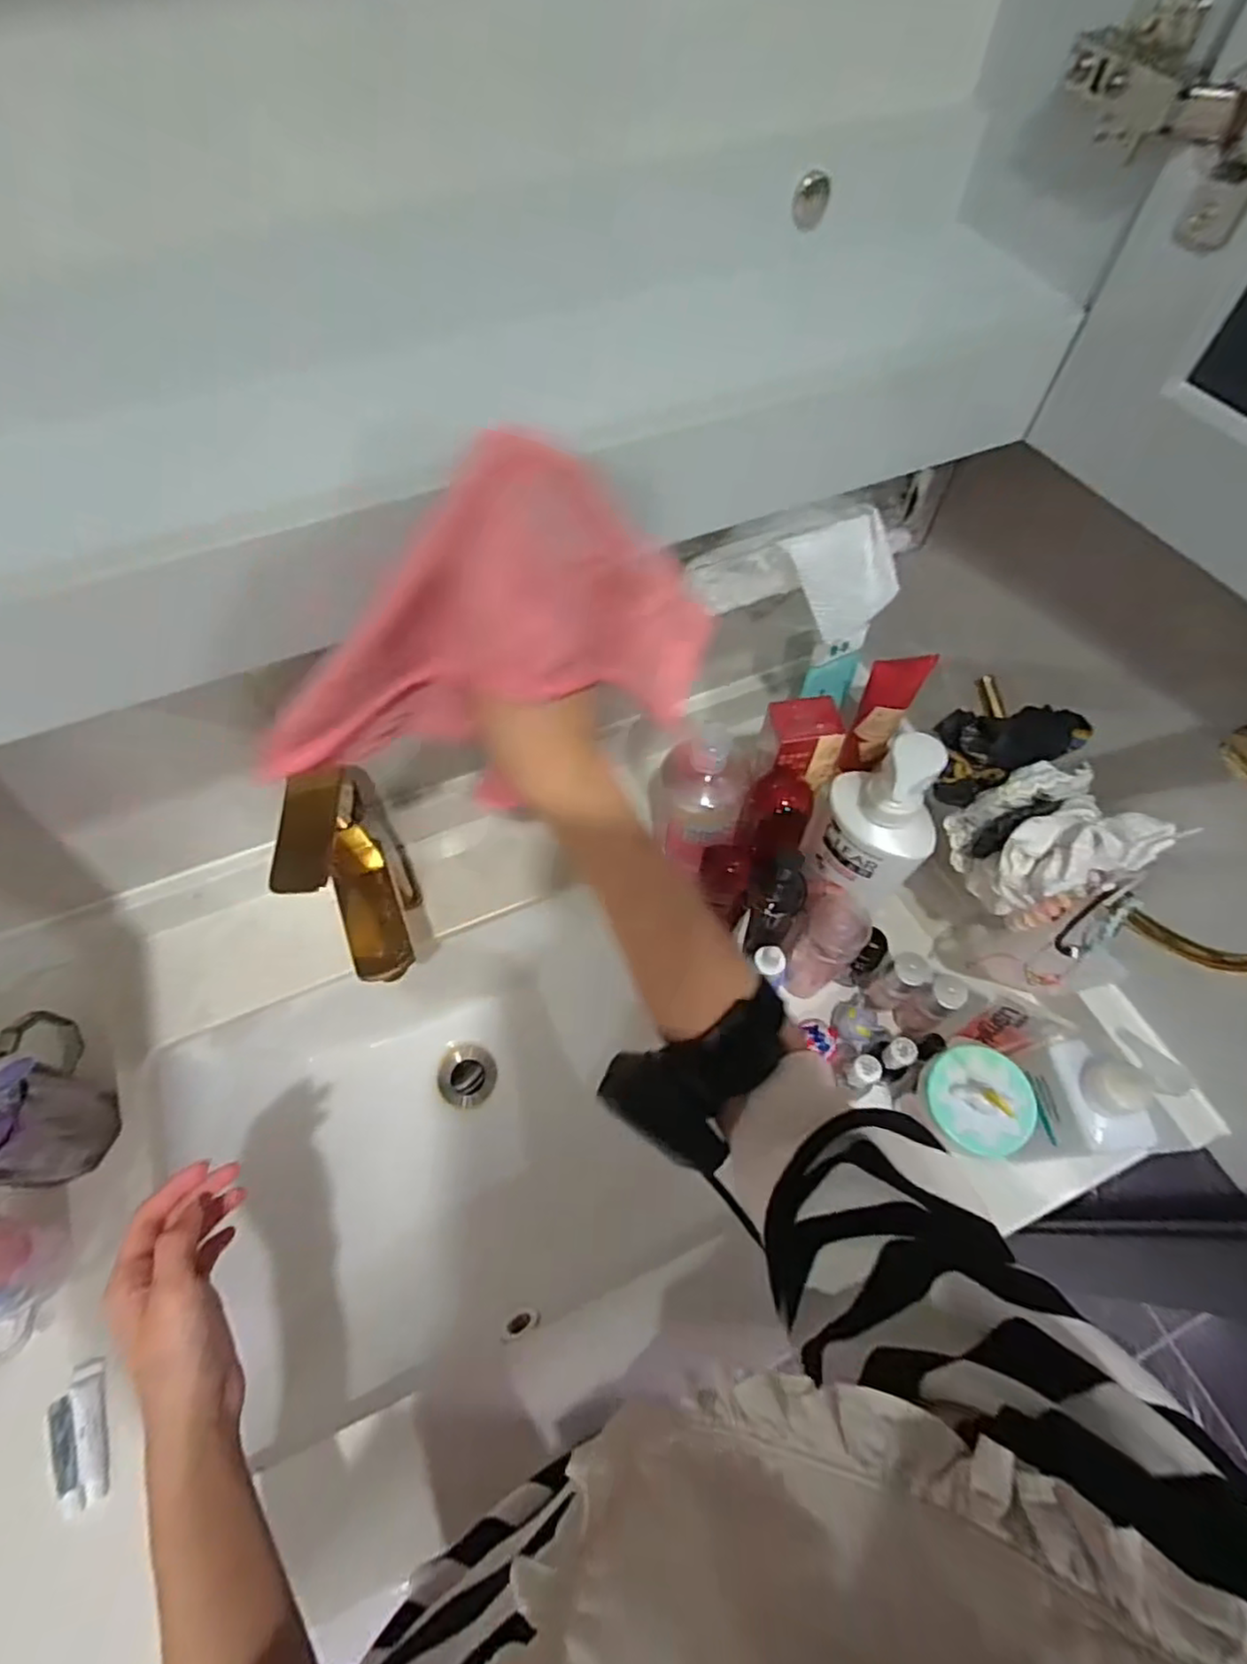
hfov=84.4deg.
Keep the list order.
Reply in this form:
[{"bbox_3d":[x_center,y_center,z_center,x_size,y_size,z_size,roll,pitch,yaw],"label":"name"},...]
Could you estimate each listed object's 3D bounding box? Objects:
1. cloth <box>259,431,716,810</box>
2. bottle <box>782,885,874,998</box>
[{"bbox_3d":[-0.055,-0.081,0.297,0.201,0.127,0.055,-24,63,-12],"label":"cloth"},{"bbox_3d":[0.156,0.079,0.529,0.047,0.120,0.062,27,64,15],"label":"bottle"}]

